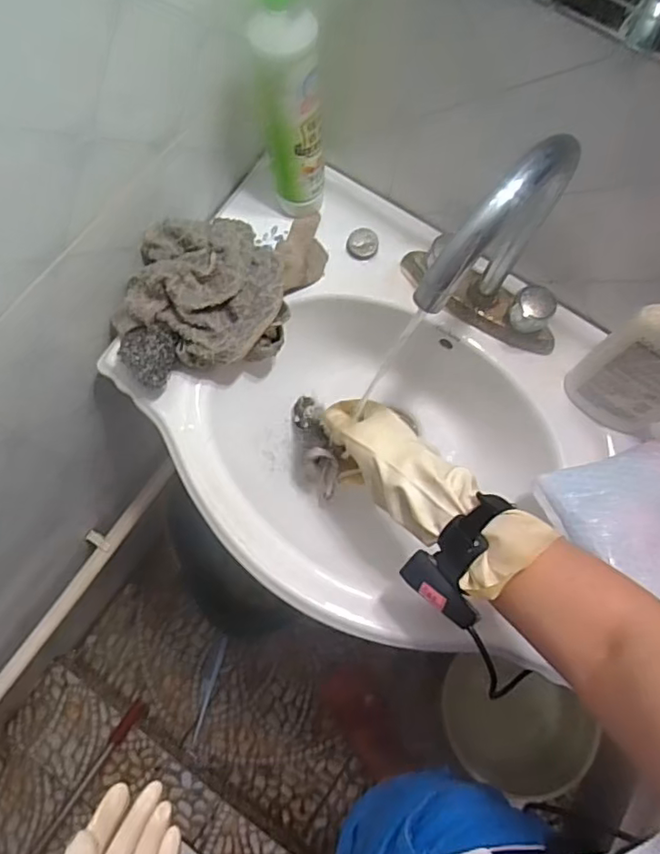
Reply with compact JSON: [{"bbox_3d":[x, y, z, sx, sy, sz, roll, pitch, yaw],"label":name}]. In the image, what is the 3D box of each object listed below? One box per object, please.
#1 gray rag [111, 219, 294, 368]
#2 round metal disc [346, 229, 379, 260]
[{"bbox_3d":[-0.123,-0.142,0.594,0.165,0.073,0.150,22,75,5],"label":"gray rag"},{"bbox_3d":[0.036,-0.205,0.654,0.035,0.016,0.031,12,74,2],"label":"round metal disc"}]

